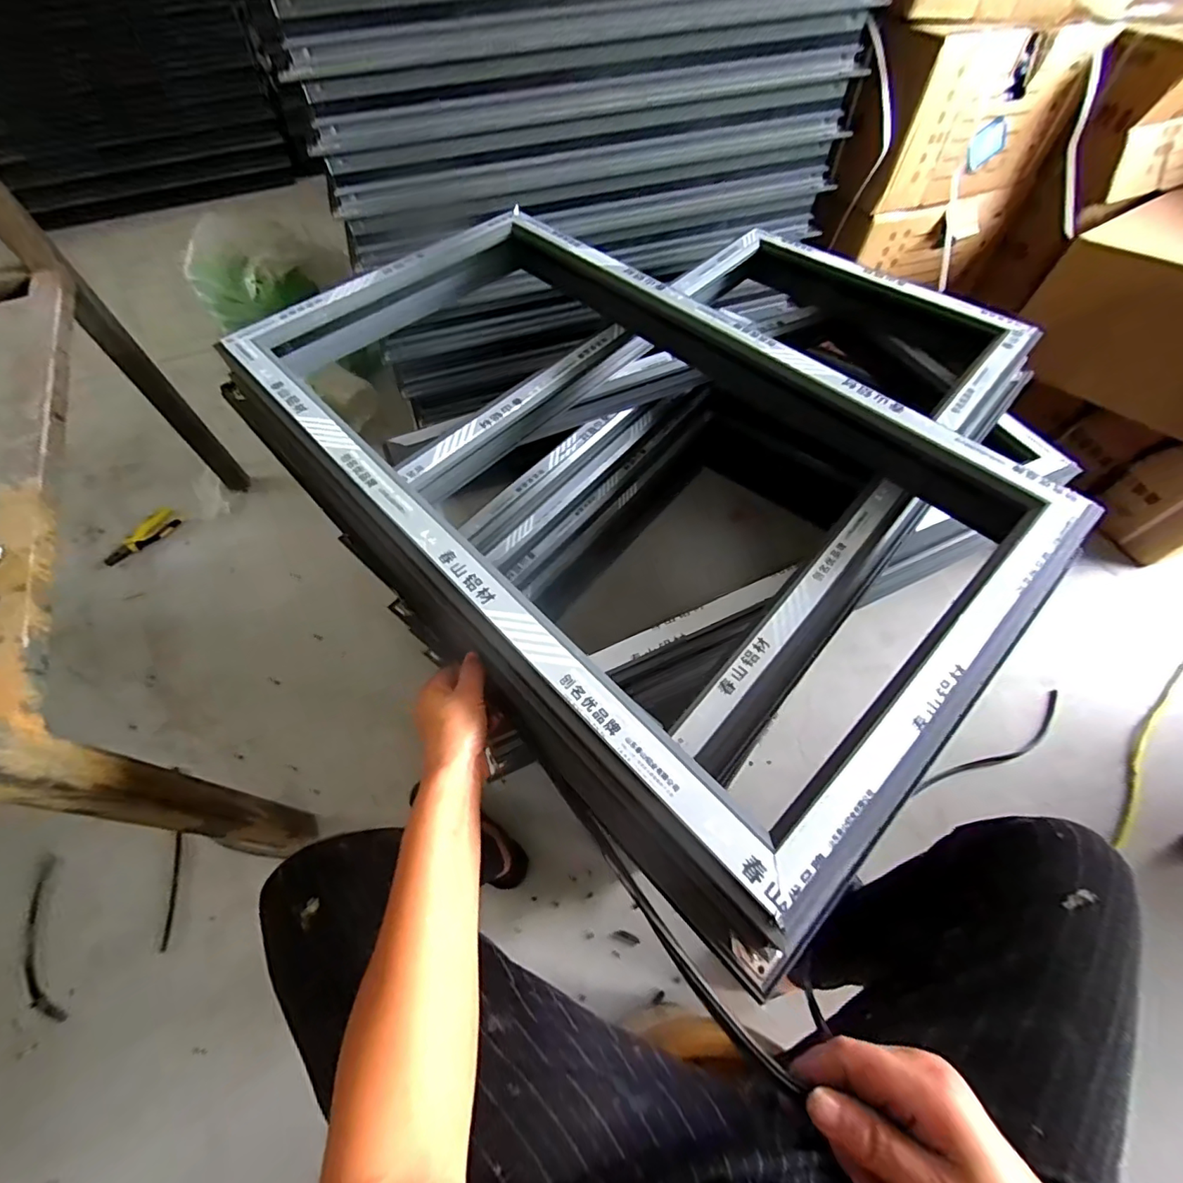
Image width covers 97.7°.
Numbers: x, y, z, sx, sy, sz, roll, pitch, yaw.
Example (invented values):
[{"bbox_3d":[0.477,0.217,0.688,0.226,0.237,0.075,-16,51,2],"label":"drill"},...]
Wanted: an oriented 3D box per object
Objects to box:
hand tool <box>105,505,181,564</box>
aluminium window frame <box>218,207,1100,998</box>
[{"bbox_3d":[-1.122,-0.135,1.294,0.087,0.020,0.187,26,62,15],"label":"hand tool"},{"bbox_3d":[-0.008,-0.165,0.581,0.502,0.087,0.853,-39,66,-20],"label":"aluminium window frame"}]

